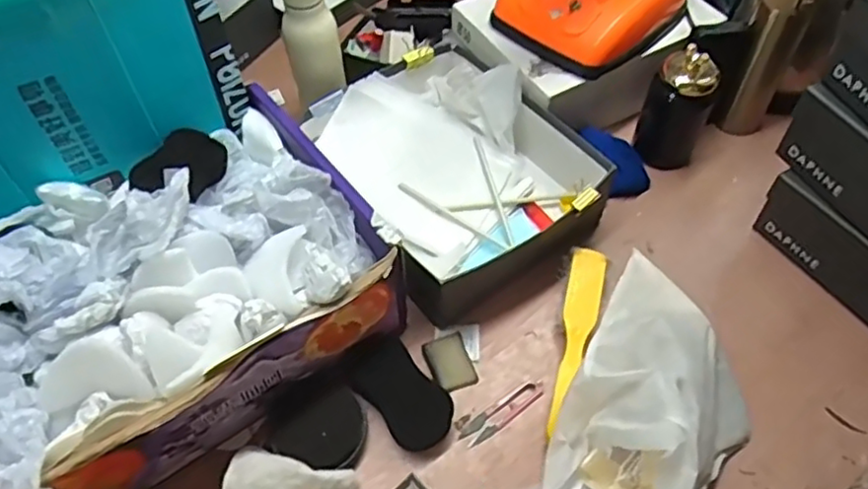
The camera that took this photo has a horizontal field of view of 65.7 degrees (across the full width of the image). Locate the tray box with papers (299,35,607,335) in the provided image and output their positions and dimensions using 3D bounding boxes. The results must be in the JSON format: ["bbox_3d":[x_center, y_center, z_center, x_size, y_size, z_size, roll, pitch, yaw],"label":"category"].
[{"bbox_3d":[0.029,-0.091,0.827,0.247,0.131,0.326,-27,58,-17],"label":"tray box with papers"}]

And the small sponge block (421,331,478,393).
[{"bbox_3d":[0.018,0.127,0.720,0.046,0.009,0.060,-20,56,-13],"label":"small sponge block"}]

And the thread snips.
[{"bbox_3d":[0.071,0.174,0.695,0.096,0.005,0.024,-32,59,-20],"label":"thread snips"}]

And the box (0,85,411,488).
[{"bbox_3d":[-0.270,0.034,0.662,0.394,0.157,0.308,-33,60,-21],"label":"box"}]

